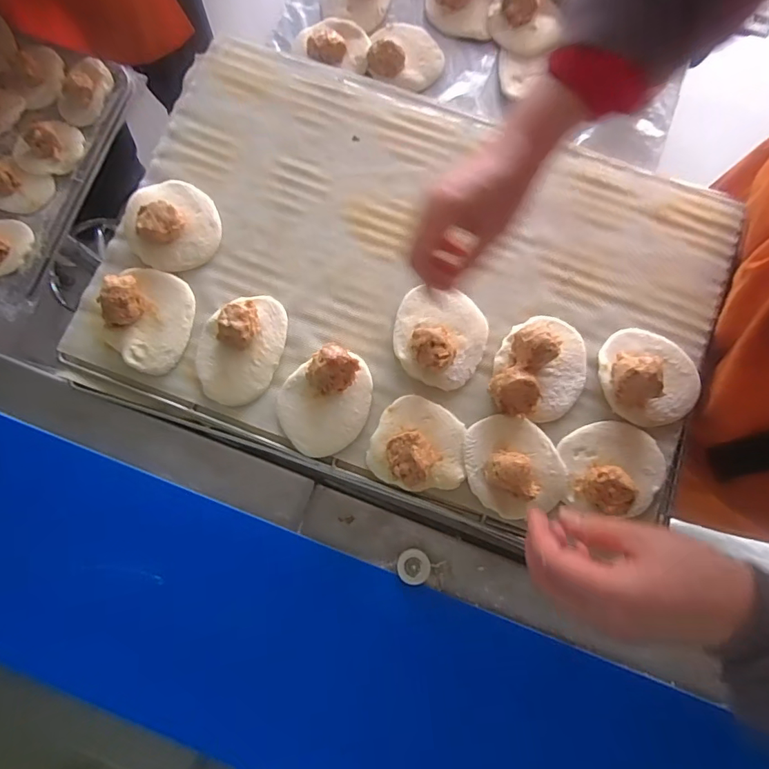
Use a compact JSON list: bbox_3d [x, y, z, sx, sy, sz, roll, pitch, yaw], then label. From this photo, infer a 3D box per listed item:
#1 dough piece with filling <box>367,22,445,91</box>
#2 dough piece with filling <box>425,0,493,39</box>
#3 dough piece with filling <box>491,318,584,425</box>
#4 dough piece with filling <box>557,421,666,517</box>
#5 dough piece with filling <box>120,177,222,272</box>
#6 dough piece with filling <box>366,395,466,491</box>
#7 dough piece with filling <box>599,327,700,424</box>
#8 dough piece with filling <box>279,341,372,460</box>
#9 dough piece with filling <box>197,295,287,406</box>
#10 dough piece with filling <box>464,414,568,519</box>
[{"bbox_3d":[0.026,-0.402,0.569,0.090,0.036,0.088,3,81,1],"label":"dough piece with filling"},{"bbox_3d":[0.091,-0.463,0.578,0.080,0.032,0.068,10,81,2],"label":"dough piece with filling"},{"bbox_3d":[0.150,-0.018,0.444,0.086,0.037,0.109,20,79,4],"label":"dough piece with filling"},{"bbox_3d":[0.211,0.073,0.429,0.089,0.030,0.080,-9,77,-1],"label":"dough piece with filling"},{"bbox_3d":[-0.216,-0.165,0.479,0.089,0.035,0.096,0,77,1],"label":"dough piece with filling"},{"bbox_3d":[0.034,0.054,0.434,0.087,0.026,0.084,0,77,1],"label":"dough piece with filling"},{"bbox_3d":[0.247,-0.011,0.442,0.086,0.036,0.093,0,77,1],"label":"dough piece with filling"},{"bbox_3d":[-0.055,0.013,0.439,0.096,0.031,0.083,-44,80,-8],"label":"dough piece with filling"},{"bbox_3d":[-0.138,-0.039,0.451,0.074,0.032,0.108,9,77,3],"label":"dough piece with filling"},{"bbox_3d":[0.119,0.070,0.426,0.086,0.035,0.091,0,77,1],"label":"dough piece with filling"}]

